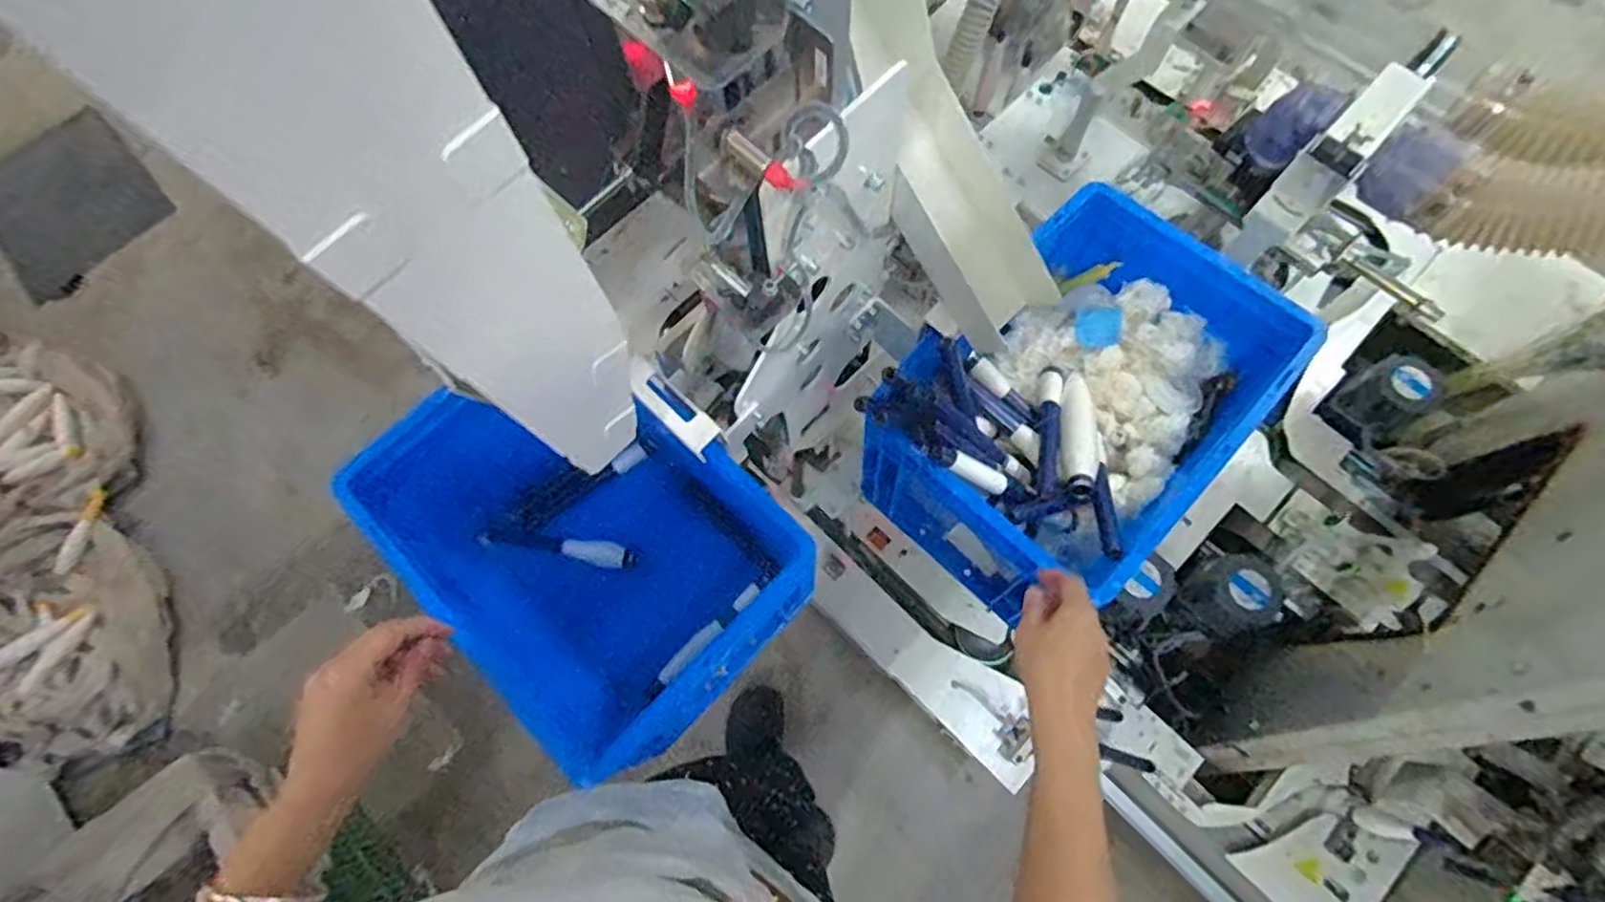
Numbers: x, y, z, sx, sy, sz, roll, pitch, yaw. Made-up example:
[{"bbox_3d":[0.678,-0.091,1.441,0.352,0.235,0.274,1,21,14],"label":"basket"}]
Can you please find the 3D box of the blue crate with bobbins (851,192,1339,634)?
[{"bbox_3d":[0.304,-0.052,0.810,0.292,0.244,0.408,40,78,13],"label":"blue crate with bobbins"}]

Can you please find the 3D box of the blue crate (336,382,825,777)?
[{"bbox_3d":[-0.227,0.113,0.800,0.382,0.266,0.295,43,78,14],"label":"blue crate"}]

